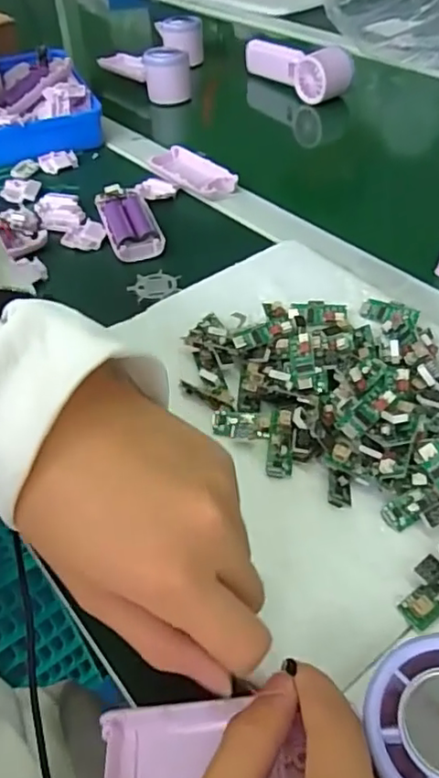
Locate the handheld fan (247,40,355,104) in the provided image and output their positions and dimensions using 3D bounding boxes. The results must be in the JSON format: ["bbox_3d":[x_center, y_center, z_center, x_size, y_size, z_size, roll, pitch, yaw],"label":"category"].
[{"bbox_3d":[0.100,-0.427,0.770,0.050,0.053,0.180,-22,48,-16],"label":"handheld fan"}]

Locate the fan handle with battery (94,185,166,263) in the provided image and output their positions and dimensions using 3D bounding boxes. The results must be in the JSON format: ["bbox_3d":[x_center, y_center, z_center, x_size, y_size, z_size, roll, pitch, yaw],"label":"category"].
[{"bbox_3d":[-0.081,-0.152,0.525,0.046,0.018,0.102,-15,46,-10],"label":"fan handle with battery"}]

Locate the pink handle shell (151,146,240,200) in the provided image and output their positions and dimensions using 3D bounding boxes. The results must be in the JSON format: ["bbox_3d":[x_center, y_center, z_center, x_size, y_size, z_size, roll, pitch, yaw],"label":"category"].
[{"bbox_3d":[-0.027,-0.217,0.587,0.046,0.012,0.096,-35,53,-26],"label":"pink handle shell"}]

